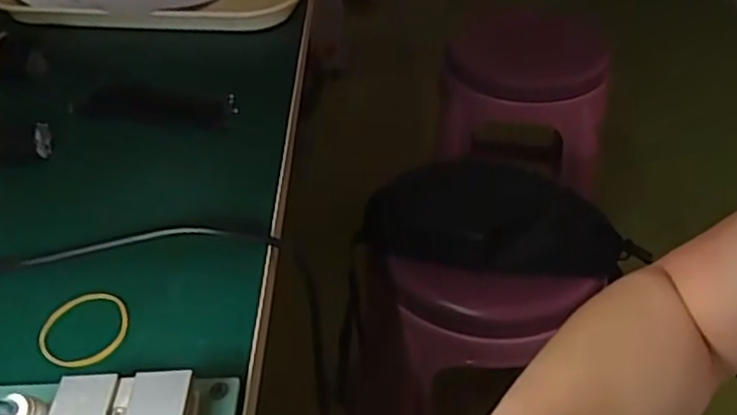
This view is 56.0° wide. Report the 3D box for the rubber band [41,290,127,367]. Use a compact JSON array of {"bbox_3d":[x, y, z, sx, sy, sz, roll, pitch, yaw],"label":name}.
[{"bbox_3d":[-0.142,0.061,0.347,0.043,0.005,0.043,-1,38,1],"label":"rubber band"}]

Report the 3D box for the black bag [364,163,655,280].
[{"bbox_3d":[0.145,0.009,0.797,0.301,0.069,0.126,3,39,5],"label":"black bag"}]

